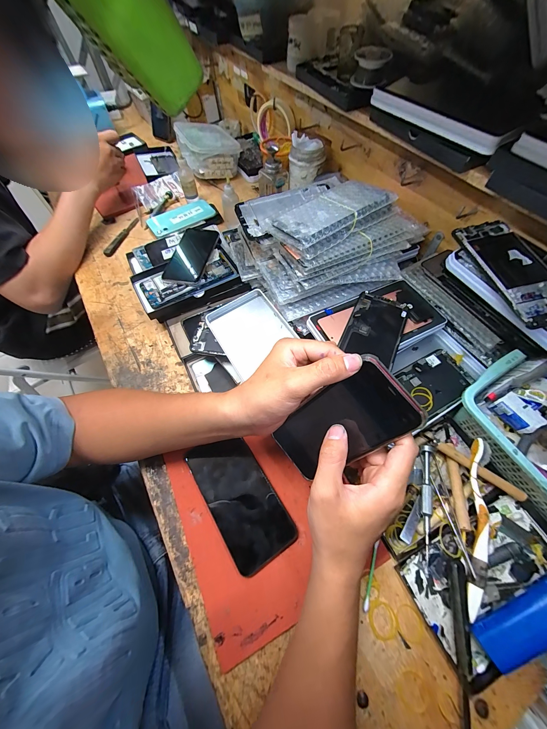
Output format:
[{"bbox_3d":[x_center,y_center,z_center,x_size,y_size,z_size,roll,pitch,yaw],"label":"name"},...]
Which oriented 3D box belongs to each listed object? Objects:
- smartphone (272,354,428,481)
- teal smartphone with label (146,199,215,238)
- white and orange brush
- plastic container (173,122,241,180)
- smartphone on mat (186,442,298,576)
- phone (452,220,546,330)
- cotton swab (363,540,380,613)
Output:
[{"bbox_3d":[0.064,0.062,0.254,0.073,0.148,0.012,49,32,8],"label":"smartphone"},{"bbox_3d":[-0.213,-0.345,0.588,0.152,0.011,0.072,-27,64,-13],"label":"teal smartphone with label"},{"bbox_3d":[0.229,0.175,0.286,0.019,0.030,0.178,16,63,10],"label":"white and orange brush"},{"bbox_3d":[-0.173,-0.573,0.677,0.139,0.074,0.164,-20,63,-9],"label":"plastic container"},{"bbox_3d":[-0.043,0.158,0.312,0.075,0.013,0.153,-32,65,-15],"label":"smartphone on mat"},{"bbox_3d":[0.282,-0.112,0.296,0.071,0.014,0.150,-15,62,-7],"label":"phone"},{"bbox_3d":[0.107,0.230,0.277,0.006,0.005,0.064,19,64,11],"label":"cotton swab"}]

